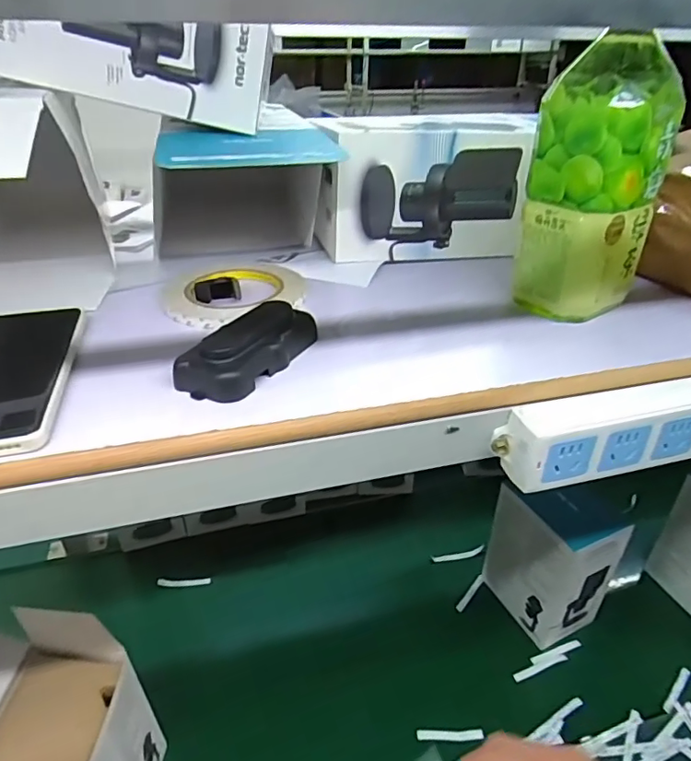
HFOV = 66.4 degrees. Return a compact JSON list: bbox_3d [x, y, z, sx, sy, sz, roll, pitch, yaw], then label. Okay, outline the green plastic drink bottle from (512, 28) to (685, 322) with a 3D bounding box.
[{"bbox_3d":[0.181,-0.141,0.385,0.078,0.172,0.074,26,42,35],"label":"green plastic drink bottle"}]

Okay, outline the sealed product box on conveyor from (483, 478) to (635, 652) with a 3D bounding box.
[{"bbox_3d":[0.326,0.280,0.837,0.126,0.210,0.152,-14,36,-18],"label":"sealed product box on conveyor"}]

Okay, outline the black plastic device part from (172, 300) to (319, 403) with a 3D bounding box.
[{"bbox_3d":[-0.059,-0.023,0.349,0.040,0.027,0.104,23,40,31],"label":"black plastic device part"}]

